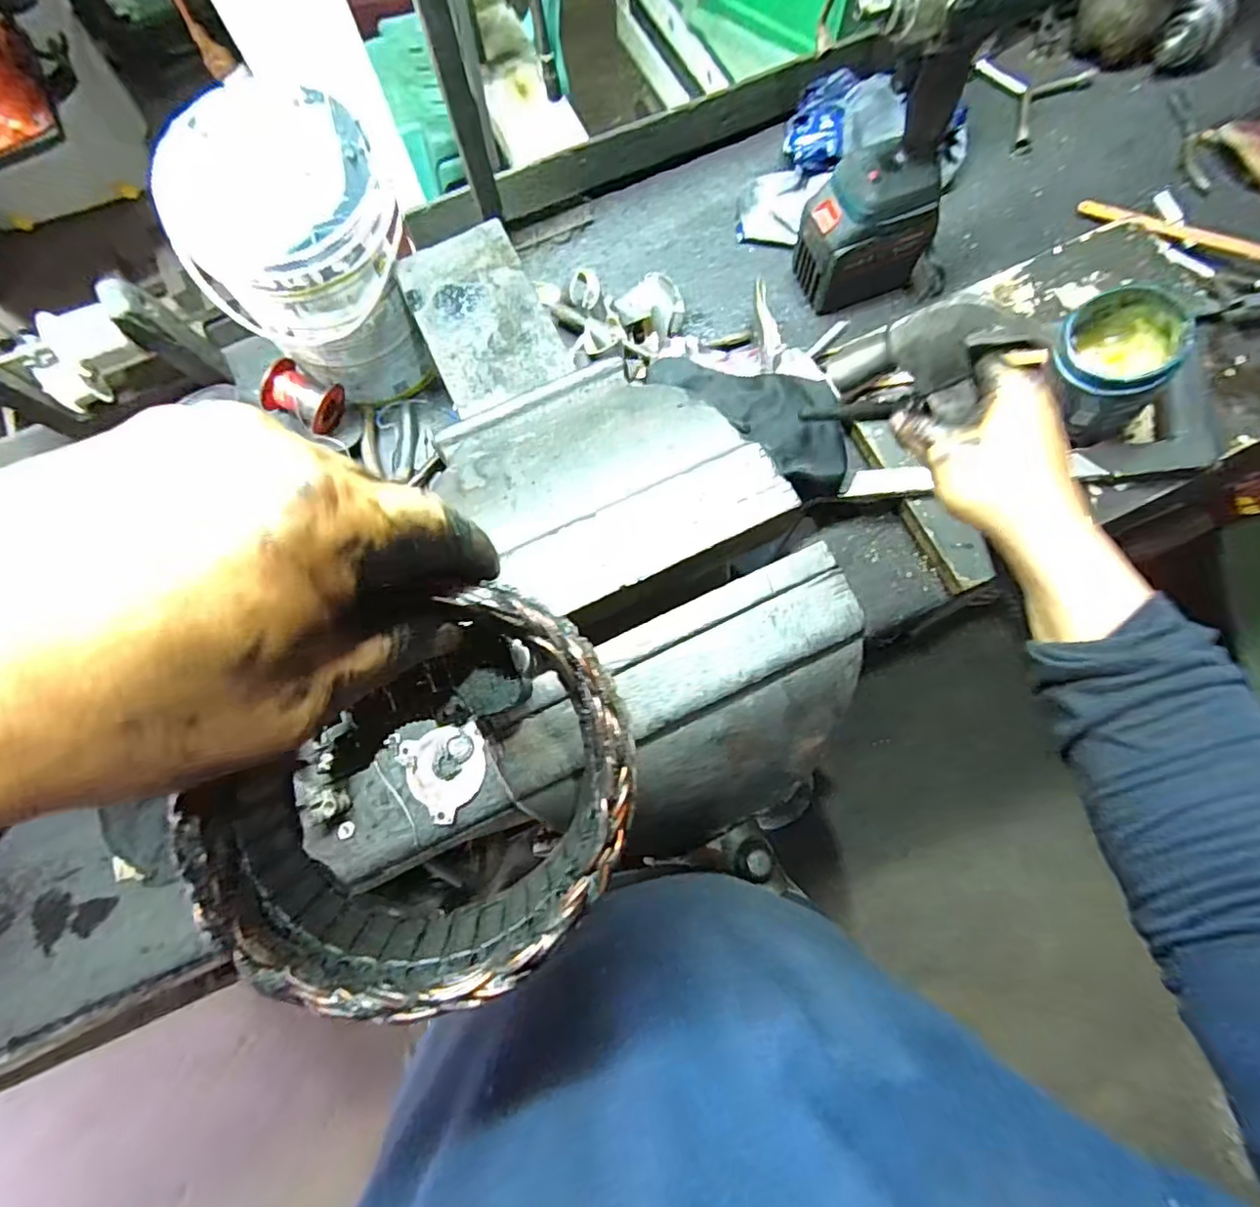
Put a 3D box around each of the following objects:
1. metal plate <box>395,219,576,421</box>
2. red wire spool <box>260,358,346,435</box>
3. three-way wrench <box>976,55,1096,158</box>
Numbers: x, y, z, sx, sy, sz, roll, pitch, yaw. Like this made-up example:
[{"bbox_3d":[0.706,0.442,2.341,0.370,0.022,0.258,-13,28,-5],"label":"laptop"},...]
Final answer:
[{"bbox_3d":[-0.118,-0.228,0.493,0.098,0.007,0.187,-25,75,-6],"label":"metal plate"},{"bbox_3d":[-0.319,-0.195,0.590,0.064,0.050,0.045,28,50,-12],"label":"red wire spool"},{"bbox_3d":[0.448,-0.596,0.708,0.117,0.014,0.144,40,78,11],"label":"three-way wrench"}]

